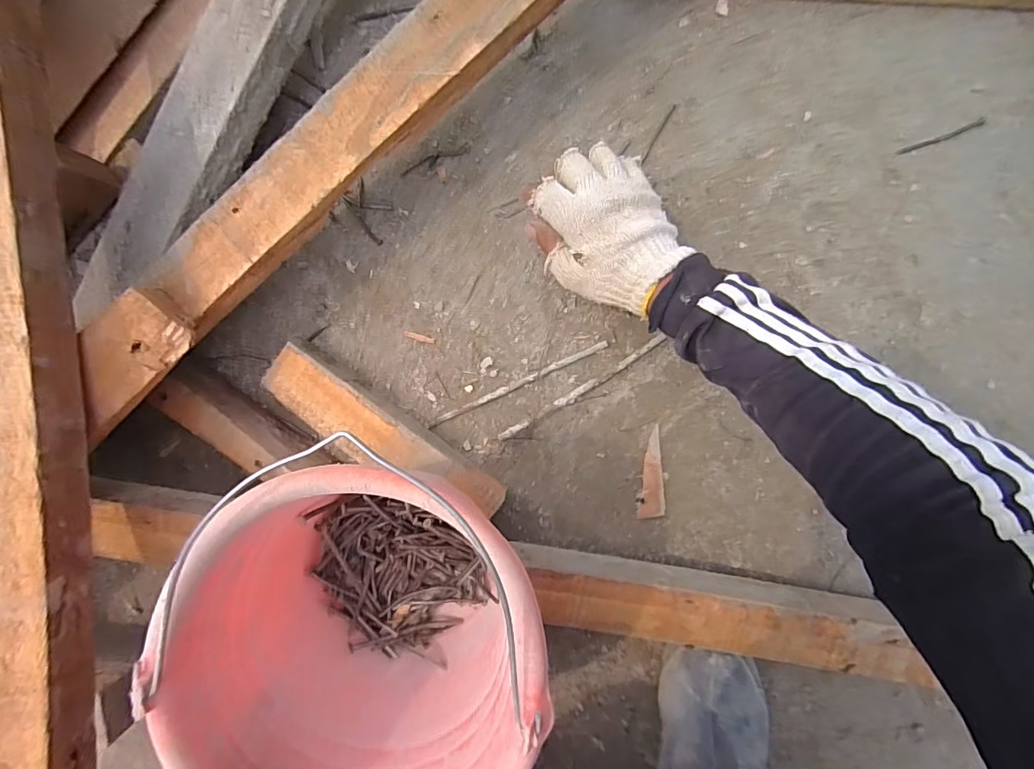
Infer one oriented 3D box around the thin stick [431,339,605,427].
[{"bbox_3d":[0.000,0.000,0.469,0.194,0.006,0.008,-25,92,7],"label":"thin stick"}]

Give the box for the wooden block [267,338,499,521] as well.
[{"bbox_3d":[-0.139,0.050,0.467,0.242,0.045,0.065,35,97,2],"label":"wooden block"}]

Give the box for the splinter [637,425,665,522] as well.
[{"bbox_3d":[0.135,0.088,0.463,0.026,0.007,0.090,0,95,5],"label":"splinter"}]

